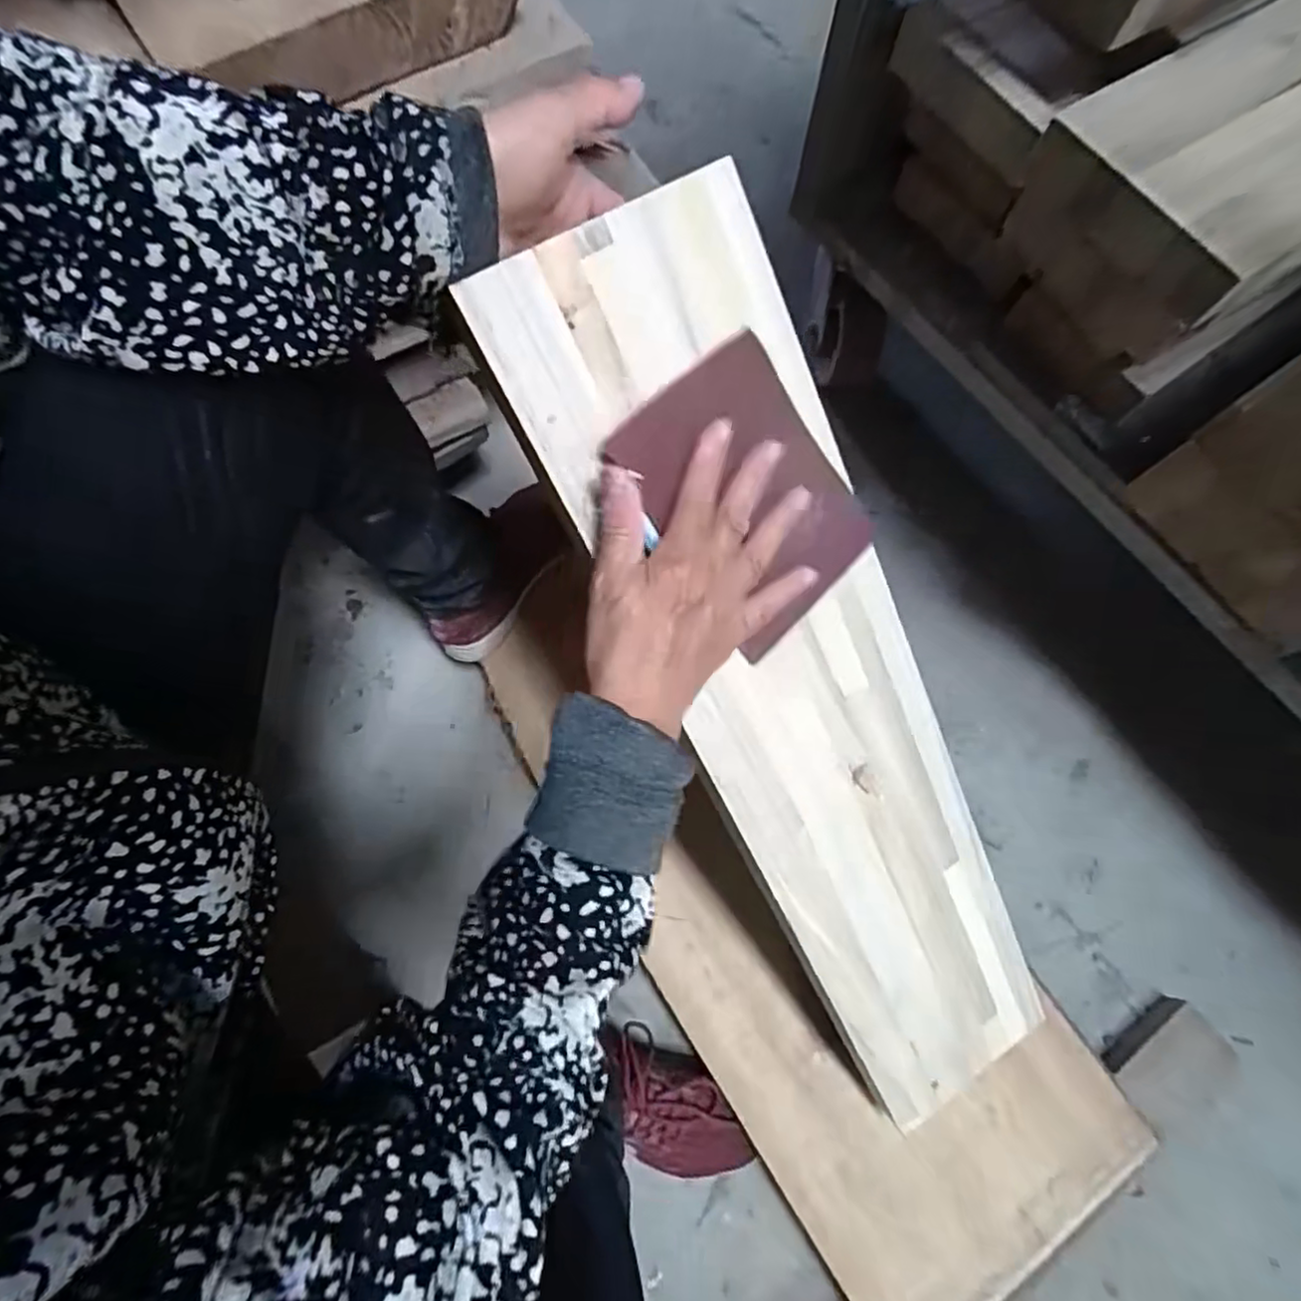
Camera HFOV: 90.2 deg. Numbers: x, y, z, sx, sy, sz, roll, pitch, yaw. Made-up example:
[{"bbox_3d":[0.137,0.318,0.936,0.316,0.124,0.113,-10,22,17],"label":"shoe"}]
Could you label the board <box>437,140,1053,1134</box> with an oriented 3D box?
[{"bbox_3d":[0.113,0.066,0.397,0.148,0.015,0.618,-32,111,-10],"label":"board"}]

